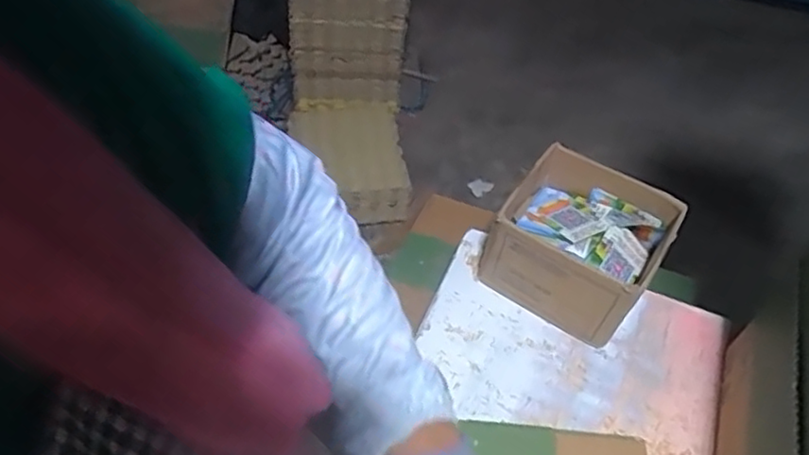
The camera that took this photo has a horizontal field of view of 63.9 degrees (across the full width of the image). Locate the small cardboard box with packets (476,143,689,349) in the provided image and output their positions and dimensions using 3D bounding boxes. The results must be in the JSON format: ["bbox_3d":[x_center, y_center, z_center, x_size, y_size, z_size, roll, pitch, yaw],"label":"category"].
[{"bbox_3d":[0.194,0.023,0.732,0.166,0.122,0.150,30,58,21],"label":"small cardboard box with packets"}]

